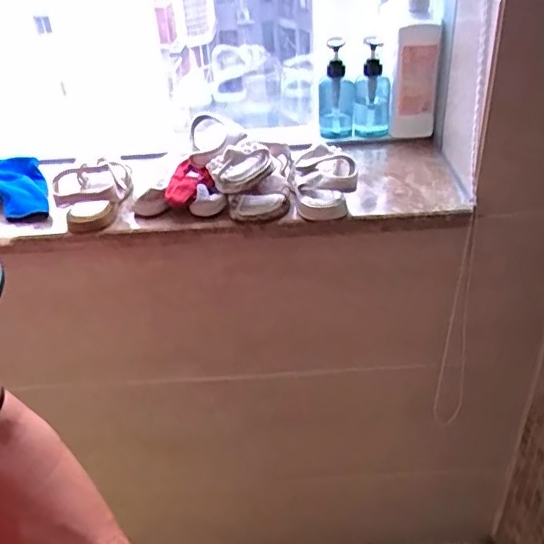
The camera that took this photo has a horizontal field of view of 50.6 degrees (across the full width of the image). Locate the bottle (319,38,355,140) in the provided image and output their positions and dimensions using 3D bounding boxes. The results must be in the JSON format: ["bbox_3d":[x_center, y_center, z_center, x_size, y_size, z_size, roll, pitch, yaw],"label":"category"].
[{"bbox_3d":[0.103,-0.289,0.918,0.055,0.162,0.049,-1,33,5],"label":"bottle"}]

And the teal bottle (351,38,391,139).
[{"bbox_3d":[0.160,-0.286,0.907,0.059,0.161,0.037,3,54,8],"label":"teal bottle"}]

